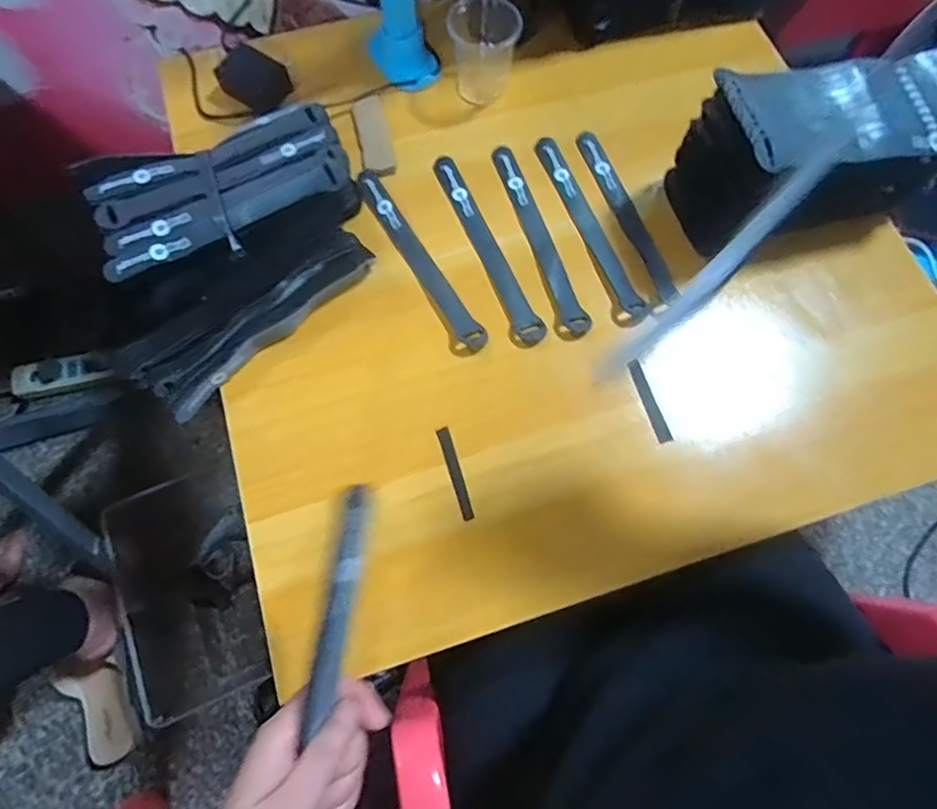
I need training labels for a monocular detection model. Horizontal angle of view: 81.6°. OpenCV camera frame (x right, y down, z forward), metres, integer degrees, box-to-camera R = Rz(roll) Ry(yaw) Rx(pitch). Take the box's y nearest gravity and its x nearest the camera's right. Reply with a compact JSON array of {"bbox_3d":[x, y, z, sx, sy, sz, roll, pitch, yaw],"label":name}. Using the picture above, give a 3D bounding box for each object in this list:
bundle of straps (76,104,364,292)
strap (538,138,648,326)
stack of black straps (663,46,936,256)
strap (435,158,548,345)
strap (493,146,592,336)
[{"bbox_3d":[-0.204,-0.178,0.463,0.207,0.043,0.127,-23,74,-8],"label":"bundle of straps"},{"bbox_3d":[0.104,-0.160,0.482,0.028,0.009,0.207,-19,73,-7],"label":"strap"},{"bbox_3d":[0.283,-0.201,0.428,0.206,0.107,0.084,-13,72,-5],"label":"stack of black straps"},{"bbox_3d":[0.015,-0.140,0.475,0.024,0.006,0.205,-23,71,-7],"label":"strap"},{"bbox_3d":[0.062,-0.150,0.480,0.021,0.005,0.206,-18,70,-2],"label":"strap"}]

